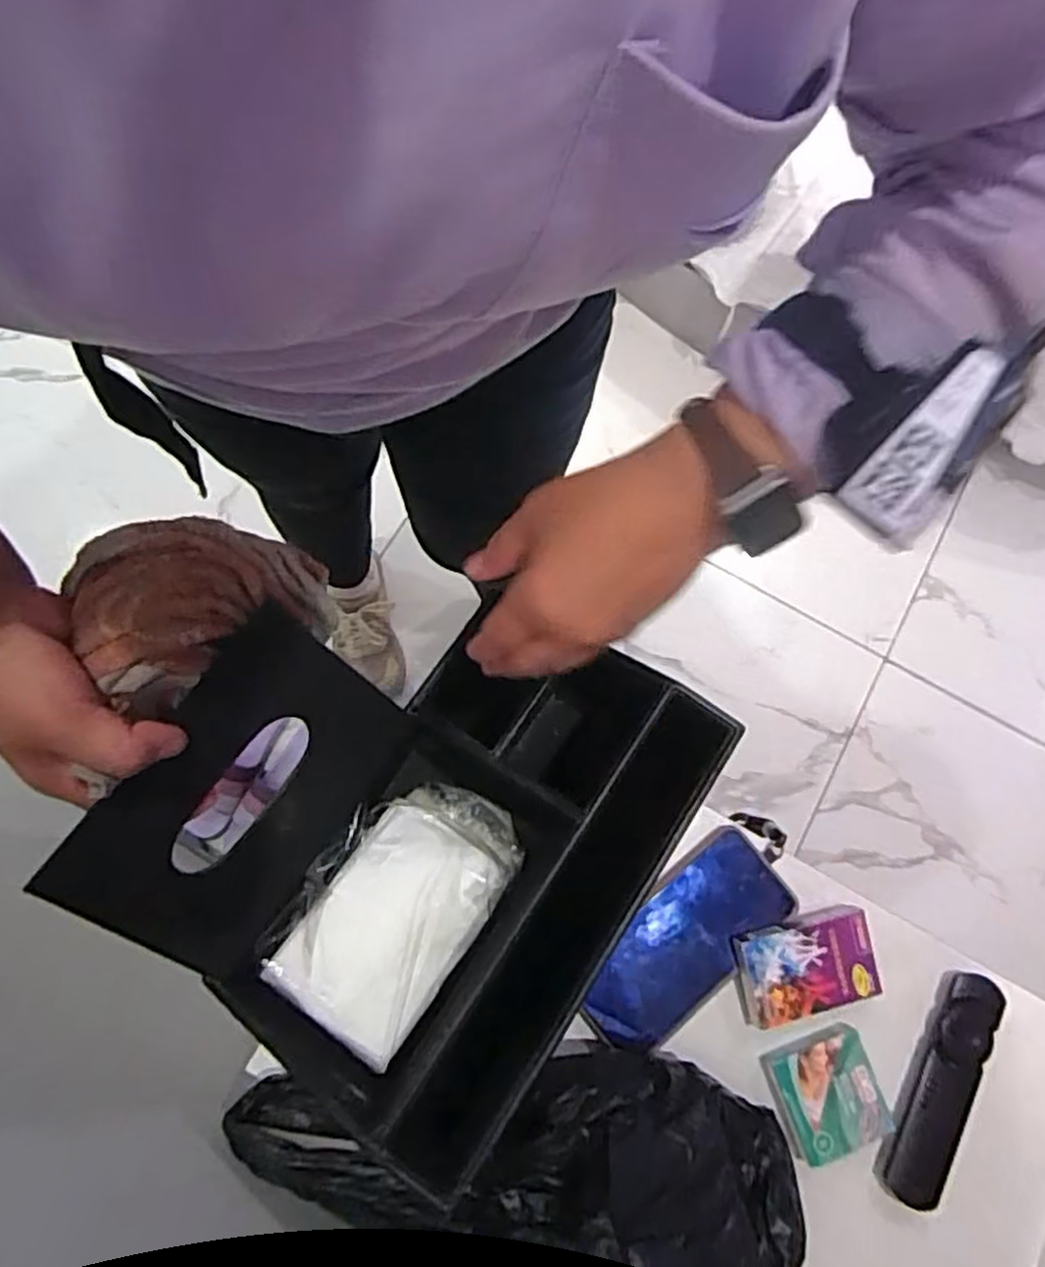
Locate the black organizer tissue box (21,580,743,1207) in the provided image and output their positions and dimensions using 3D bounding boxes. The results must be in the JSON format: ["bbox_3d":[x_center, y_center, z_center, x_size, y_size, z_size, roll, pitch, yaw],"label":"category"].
[{"bbox_3d":[-0.054,0.109,0.453,0.248,0.181,0.285,36,78,9],"label":"black organizer tissue box"}]

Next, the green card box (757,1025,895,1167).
[{"bbox_3d":[0.199,0.300,0.495,0.068,0.014,0.066,-19,76,-5],"label":"green card box"}]

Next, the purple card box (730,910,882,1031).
[{"bbox_3d":[0.191,0.224,0.509,0.094,0.020,0.057,-12,76,-3],"label":"purple card box"}]

